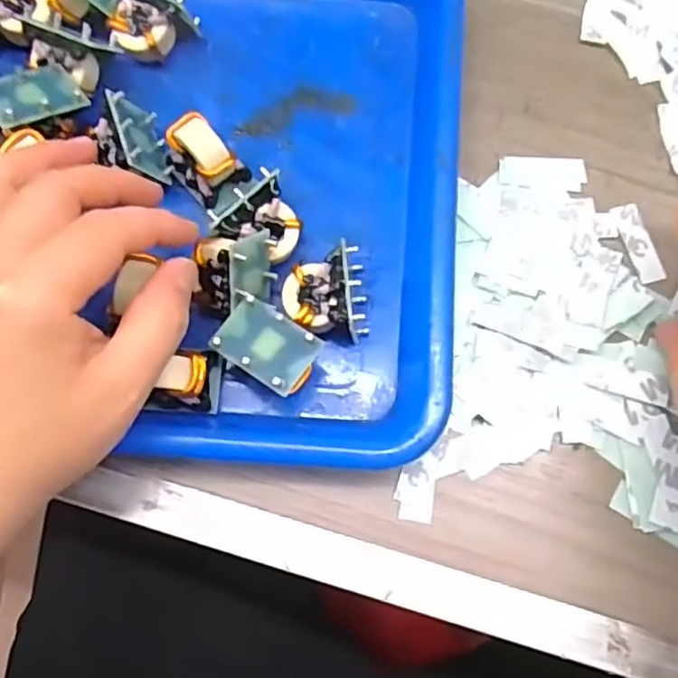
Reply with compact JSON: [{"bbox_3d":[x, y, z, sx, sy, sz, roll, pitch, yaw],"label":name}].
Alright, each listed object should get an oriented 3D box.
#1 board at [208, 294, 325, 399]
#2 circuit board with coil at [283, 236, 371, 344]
[{"bbox_3d":[-0.029,0.005,0.258,0.038,0.034,0.026,33,78,6],"label":"board"},{"bbox_3d":[-0.005,-0.017,0.267,0.034,0.026,0.033,-12,77,-4],"label":"circuit board with coil"}]

